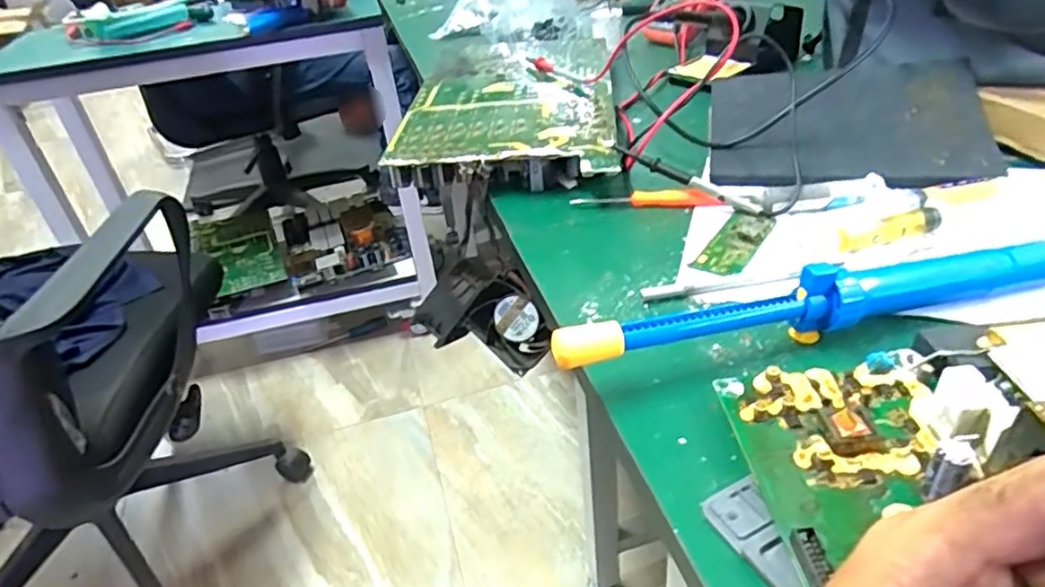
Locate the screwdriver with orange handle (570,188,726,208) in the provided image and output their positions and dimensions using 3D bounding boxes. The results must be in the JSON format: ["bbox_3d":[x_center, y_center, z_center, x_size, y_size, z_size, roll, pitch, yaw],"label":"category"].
[{"bbox_3d":[0.095,-0.075,0.511,0.113,0.011,0.014,4,36,15],"label":"screwdriver with orange handle"}]

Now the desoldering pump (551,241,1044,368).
[{"bbox_3d":[0.165,0.005,0.352,0.302,0.038,0.023,-14,35,-9],"label":"desoldering pump"}]

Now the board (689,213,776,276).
[{"bbox_3d":[0.145,-0.035,0.449,0.032,0.004,0.078,17,42,31],"label":"board"}]

